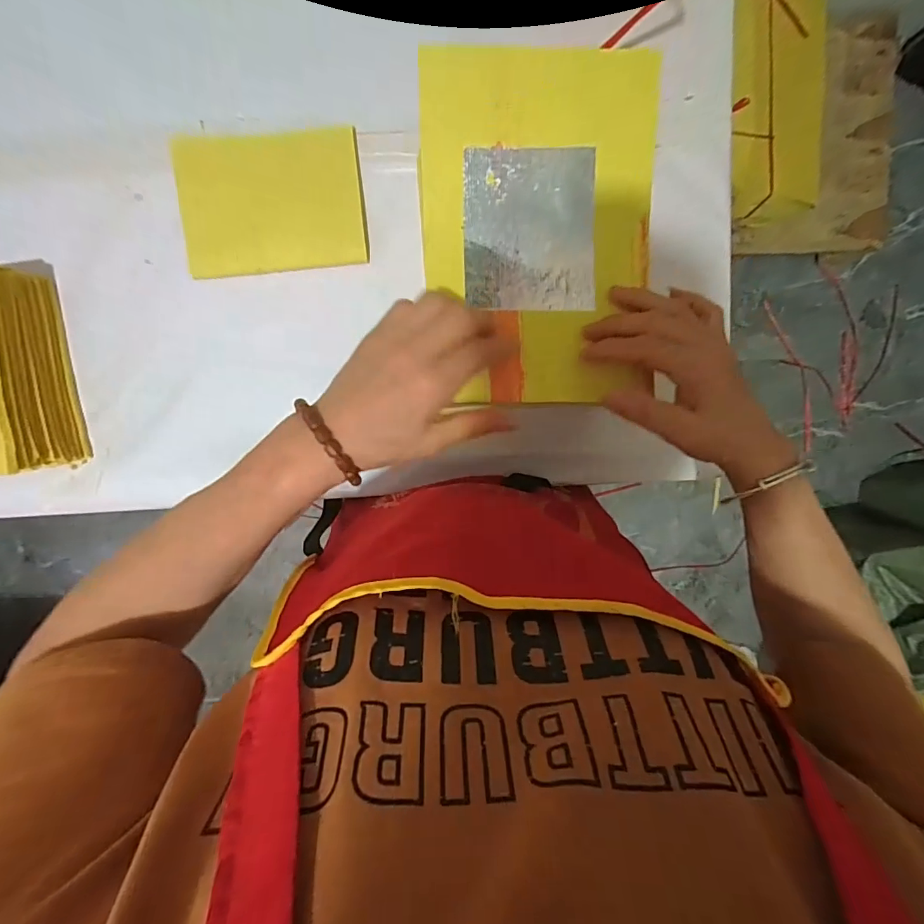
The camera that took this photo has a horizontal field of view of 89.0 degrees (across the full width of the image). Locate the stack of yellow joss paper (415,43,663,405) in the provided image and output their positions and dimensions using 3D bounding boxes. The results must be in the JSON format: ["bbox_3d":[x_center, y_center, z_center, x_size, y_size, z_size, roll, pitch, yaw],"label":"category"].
[{"bbox_3d":[0.051,-0.151,0.313,0.153,0.024,0.218,-1,96,-1],"label":"stack of yellow joss paper"}]

